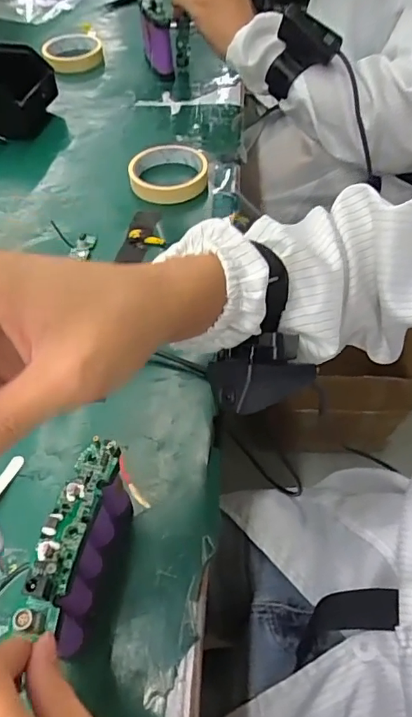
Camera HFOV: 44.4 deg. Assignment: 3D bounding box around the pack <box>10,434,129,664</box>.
[{"bbox_3d":[-0.076,0.112,0.303,0.025,0.088,0.103,14,55,10],"label":"pack"}]

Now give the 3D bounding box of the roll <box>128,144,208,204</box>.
[{"bbox_3d":[-0.042,-0.214,0.582,0.087,0.026,0.091,1,54,1],"label":"roll"}]

